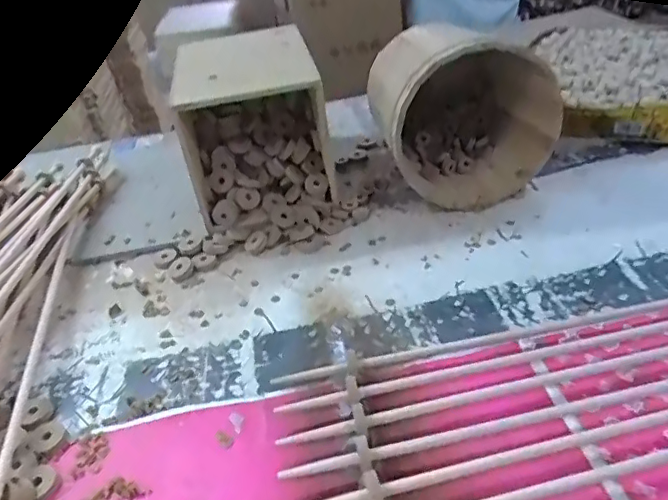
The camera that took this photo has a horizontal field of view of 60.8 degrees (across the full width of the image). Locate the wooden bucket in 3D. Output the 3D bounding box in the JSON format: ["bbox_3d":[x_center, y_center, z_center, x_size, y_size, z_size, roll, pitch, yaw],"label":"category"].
[{"bbox_3d":[0.196,-0.217,0.864,0.258,0.227,0.220,-12,37,-3],"label":"wooden bucket"}]

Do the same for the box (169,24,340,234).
[{"bbox_3d":[-0.124,-0.199,0.900,0.211,0.211,0.262,-14,37,-5],"label":"box"}]

